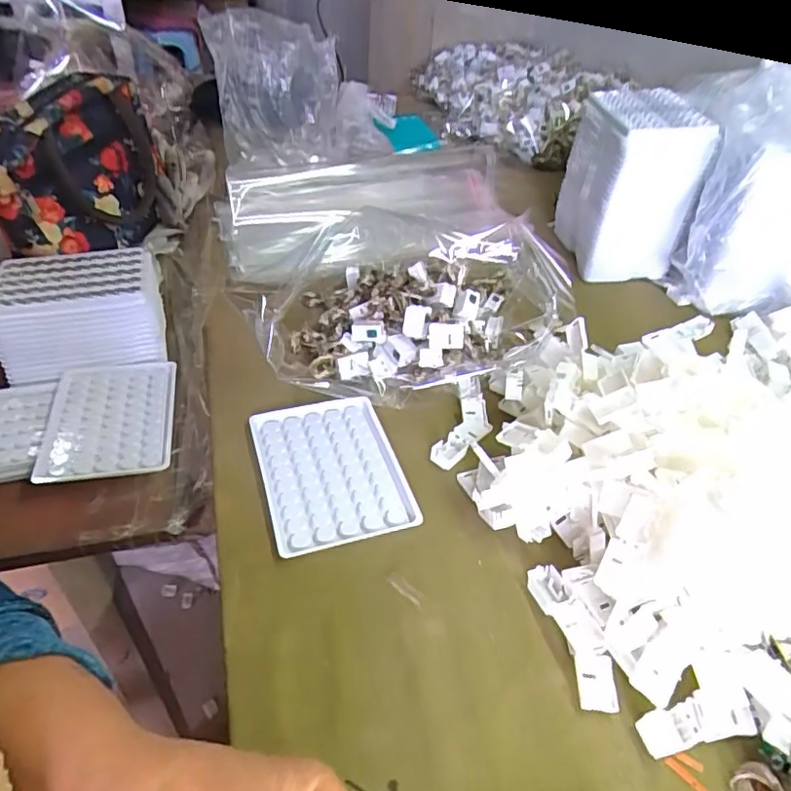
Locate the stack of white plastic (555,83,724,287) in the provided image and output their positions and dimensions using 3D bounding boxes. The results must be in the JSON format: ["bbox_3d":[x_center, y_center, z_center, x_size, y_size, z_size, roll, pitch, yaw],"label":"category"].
[{"bbox_3d":[0.248,-0.225,0.633,0.106,0.160,0.128,1,40,2],"label":"stack of white plastic"}]

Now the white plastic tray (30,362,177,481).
[{"bbox_3d":[-0.232,0.020,0.475,0.096,0.016,0.120,-7,43,-12],"label":"white plastic tray"}]

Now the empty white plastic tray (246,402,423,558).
[{"bbox_3d":[-0.046,0.051,0.417,0.094,0.012,0.123,-11,44,-16],"label":"empty white plastic tray"}]

